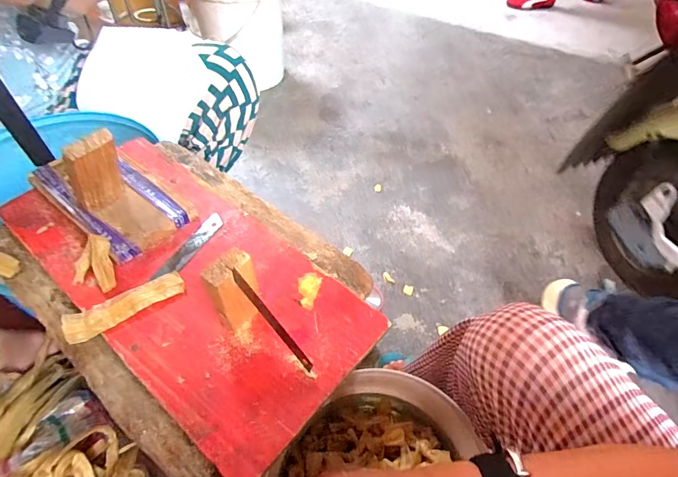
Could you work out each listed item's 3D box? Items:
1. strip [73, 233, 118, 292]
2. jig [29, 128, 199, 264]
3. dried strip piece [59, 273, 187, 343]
[{"bbox_3d":[-0.220,0.024,0.343,0.035,0.004,0.054,-18,75,5],"label":"strip"},{"bbox_3d":[-0.229,-0.062,0.371,0.156,0.088,0.087,31,56,20],"label":"jig"},{"bbox_3d":[-0.182,0.056,0.329,0.093,0.011,0.028,-26,57,-22],"label":"dried strip piece"}]

